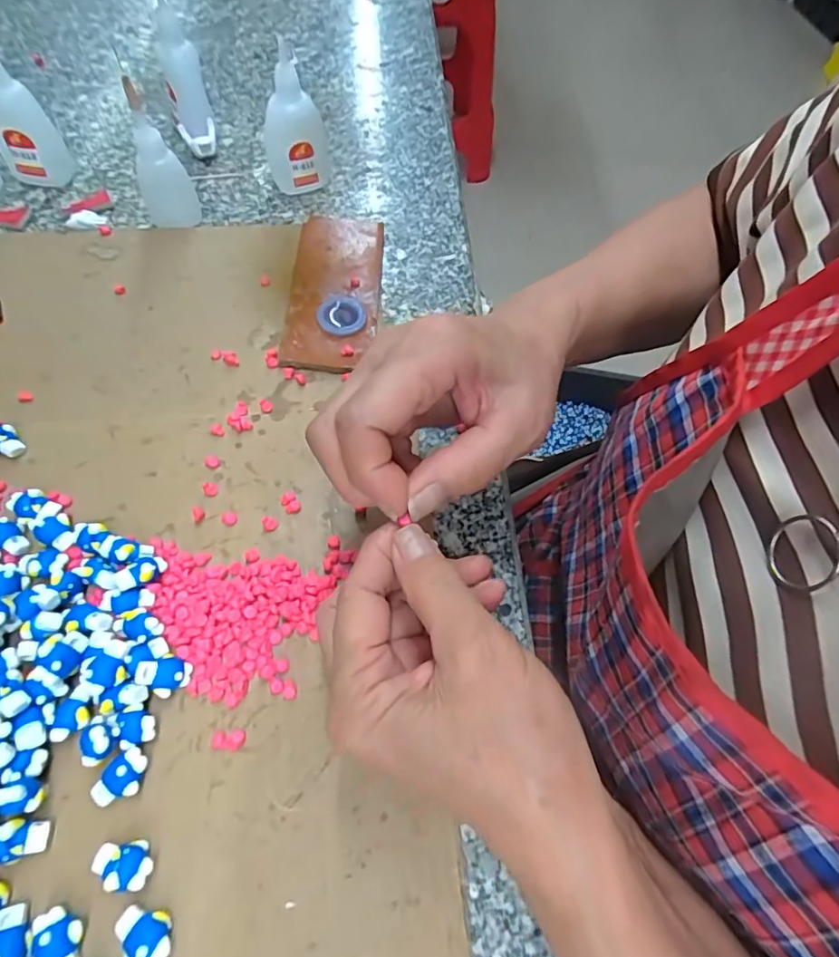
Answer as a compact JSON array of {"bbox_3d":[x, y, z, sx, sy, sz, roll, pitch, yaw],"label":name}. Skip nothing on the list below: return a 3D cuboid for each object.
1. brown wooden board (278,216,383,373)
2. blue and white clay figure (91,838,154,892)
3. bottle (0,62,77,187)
[{"bbox_3d":[-0.057,-0.129,0.346,0.056,0.015,0.137,2,62,-2],"label":"brown wooden board"},{"bbox_3d":[-0.113,0.146,0.194,0.022,0.009,0.014,0,62,-4],"label":"blue and white clay figure"},{"bbox_3d":[-0.277,-0.248,0.353,0.040,0.085,0.023,-29,68,-17],"label":"bottle"}]

